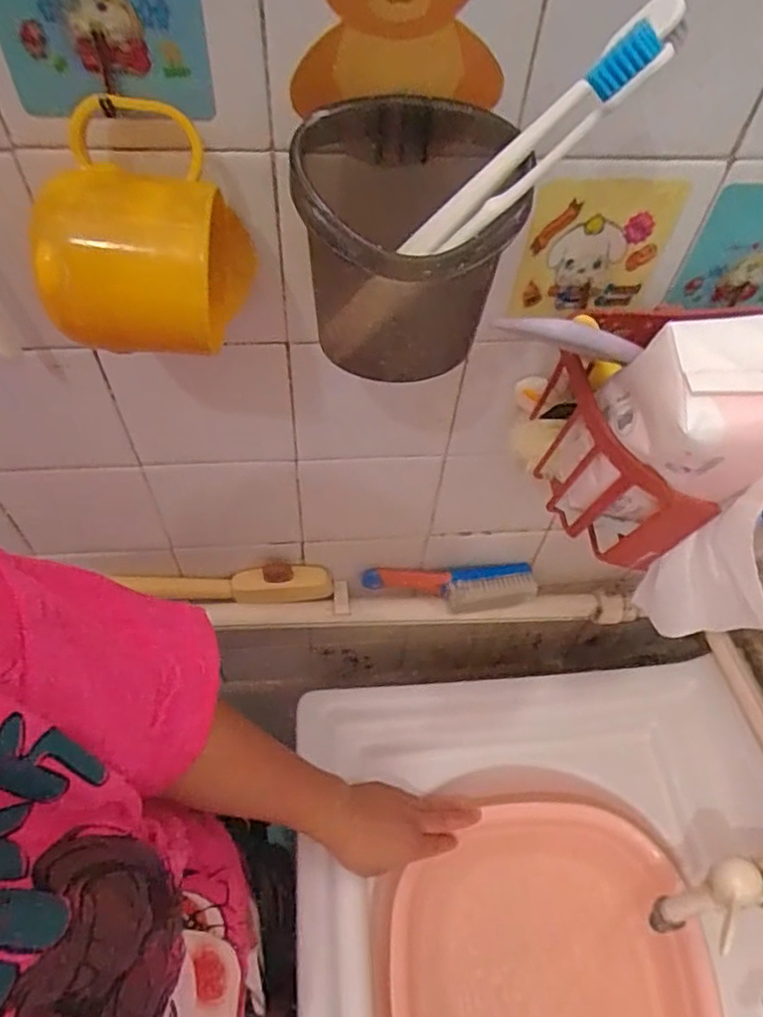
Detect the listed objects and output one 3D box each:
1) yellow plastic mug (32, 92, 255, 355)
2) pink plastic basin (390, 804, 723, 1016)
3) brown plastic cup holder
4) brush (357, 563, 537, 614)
[{"bbox_3d":[-0.096,-0.115,0.268,0.069,0.076,0.069,6,55,0],"label":"yellow plastic mug"},{"bbox_3d":[0.147,0.436,0.606,0.292,0.100,0.278,-3,59,9],"label":"pink plastic basin"},{"bbox_3d":[0.006,-0.117,0.289,0.092,0.096,0.089,1,55,-4],"label":"brown plastic cup holder"},{"bbox_3d":[0.064,0.075,0.599,0.156,0.030,0.036,-3,55,-6],"label":"brush"}]

